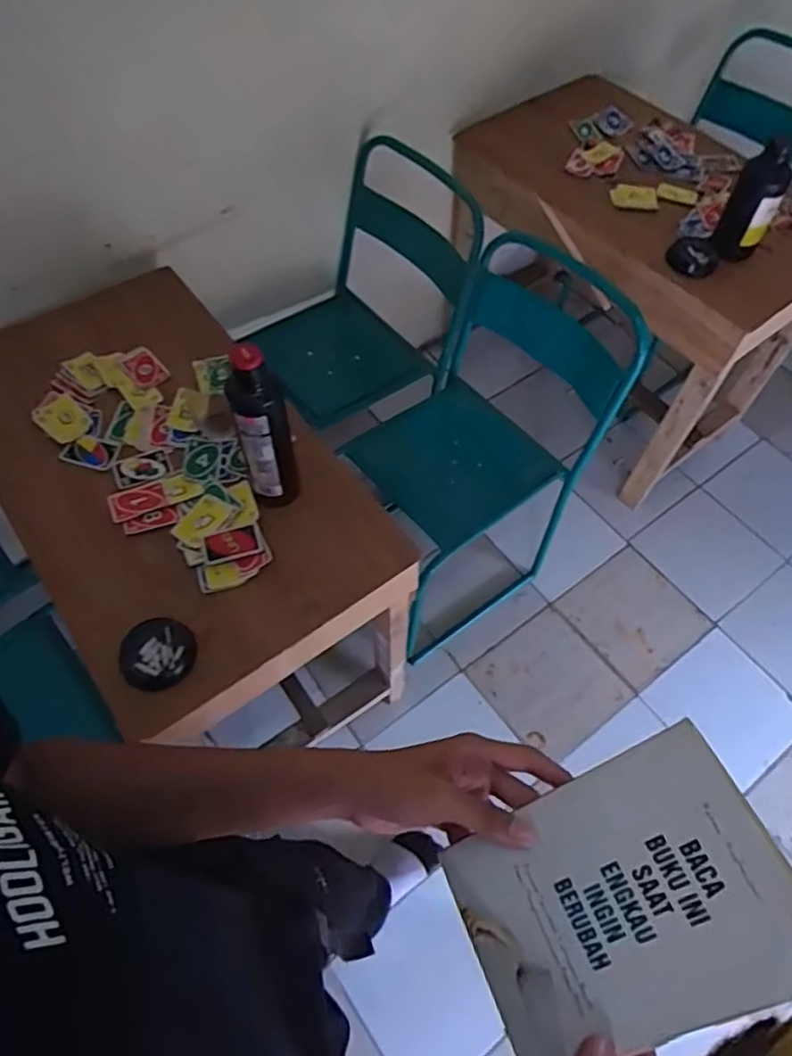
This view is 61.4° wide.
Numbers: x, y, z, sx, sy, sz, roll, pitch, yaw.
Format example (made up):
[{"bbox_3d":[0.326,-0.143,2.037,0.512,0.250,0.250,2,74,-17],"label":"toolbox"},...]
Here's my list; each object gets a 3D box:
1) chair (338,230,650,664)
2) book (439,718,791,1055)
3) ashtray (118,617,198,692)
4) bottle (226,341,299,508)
[{"bbox_3d":[0.137,-0.142,1.445,0.520,0.751,0.409,-32,63,-18],"label":"chair"},{"bbox_3d":[0.129,0.224,0.396,0.193,0.005,0.135,-38,59,19],"label":"book"},{"bbox_3d":[-0.320,0.168,0.895,0.098,0.019,0.091,0,58,0],"label":"ashtray"},{"bbox_3d":[-0.179,-0.122,0.917,0.064,0.294,0.056,-15,59,-9],"label":"bottle"}]

